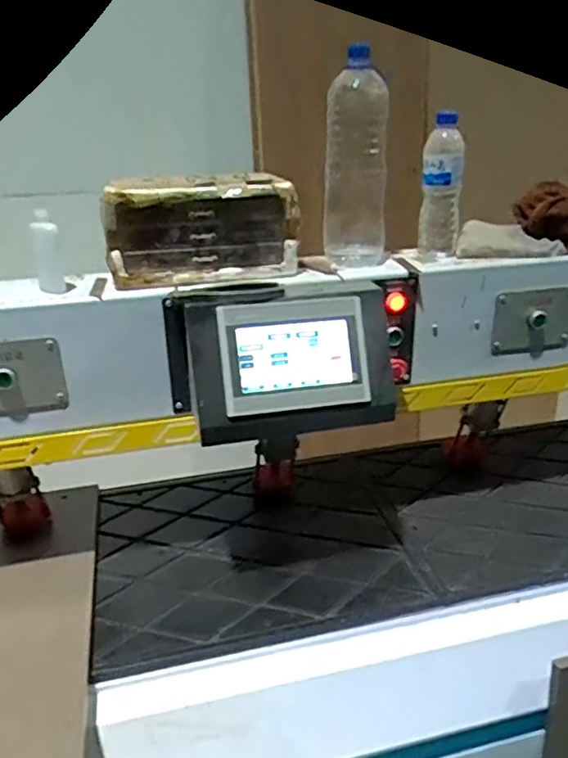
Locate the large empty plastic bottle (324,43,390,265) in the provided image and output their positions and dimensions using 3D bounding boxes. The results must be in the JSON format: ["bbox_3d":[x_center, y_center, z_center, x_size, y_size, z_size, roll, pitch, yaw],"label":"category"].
[{"bbox_3d":[0.102,-0.310,0.885,0.102,0.272,0.094,0,24,3],"label":"large empty plastic bottle"}]

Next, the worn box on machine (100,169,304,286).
[{"bbox_3d":[-0.118,-0.218,0.874,0.270,0.129,0.110,-5,24,-8],"label":"worn box on machine"}]

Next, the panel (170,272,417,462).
[{"bbox_3d":[0.031,-0.025,0.860,0.373,0.198,0.137,-7,24,-13],"label":"panel"}]

